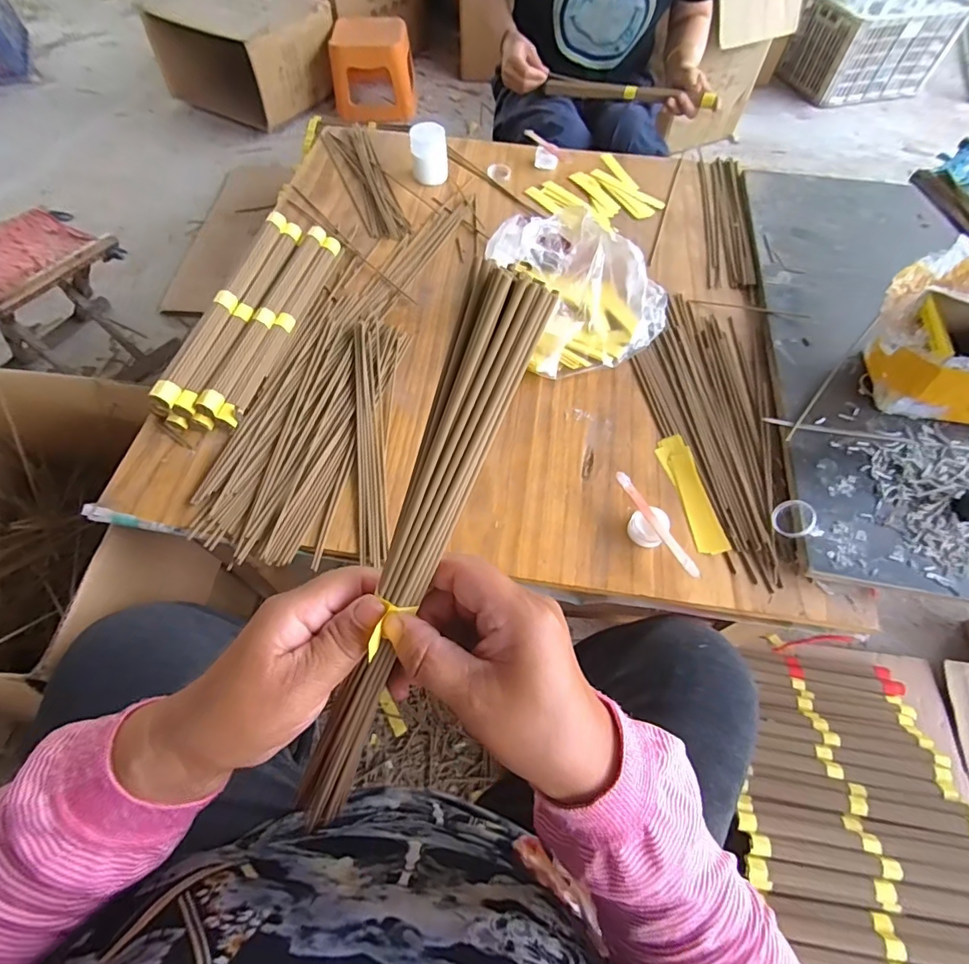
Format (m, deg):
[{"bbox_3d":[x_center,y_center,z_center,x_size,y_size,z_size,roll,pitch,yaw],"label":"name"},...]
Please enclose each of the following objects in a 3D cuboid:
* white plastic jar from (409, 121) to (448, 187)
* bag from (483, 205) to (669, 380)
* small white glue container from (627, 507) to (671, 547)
[{"bbox_3d":[-0.088,-0.521,0.766,0.056,0.064,0.062,-3,61,-2],"label":"white plastic jar"},{"bbox_3d":[0.106,-0.238,0.602,0.228,0.099,0.215,-40,69,-20],"label":"bag"},{"bbox_3d":[0.164,0.046,0.484,0.036,0.027,0.034,15,62,7],"label":"small white glue container"}]

